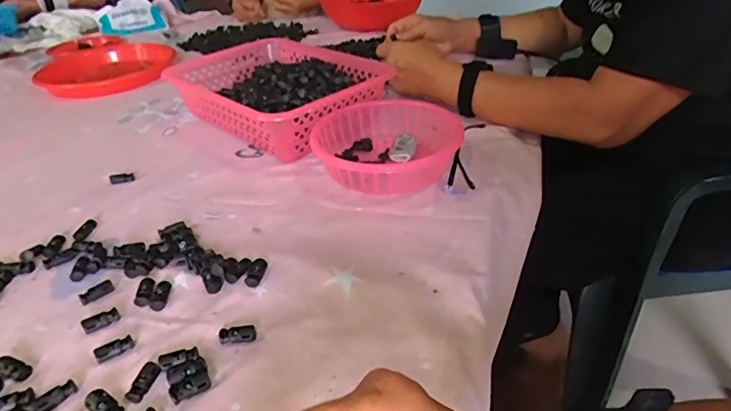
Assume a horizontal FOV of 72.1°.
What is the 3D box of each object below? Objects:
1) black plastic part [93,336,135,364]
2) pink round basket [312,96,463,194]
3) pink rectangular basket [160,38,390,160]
[{"bbox_3d":[-0.193,0.111,0.386,0.028,0.008,0.013,-25,39,-29],"label":"black plastic part"},{"bbox_3d":[0.019,-0.071,0.596,0.159,0.057,0.156,-2,33,1],"label":"pink round basket"},{"bbox_3d":[-0.127,-0.162,0.727,0.297,0.084,0.203,26,43,36],"label":"pink rectangular basket"}]

